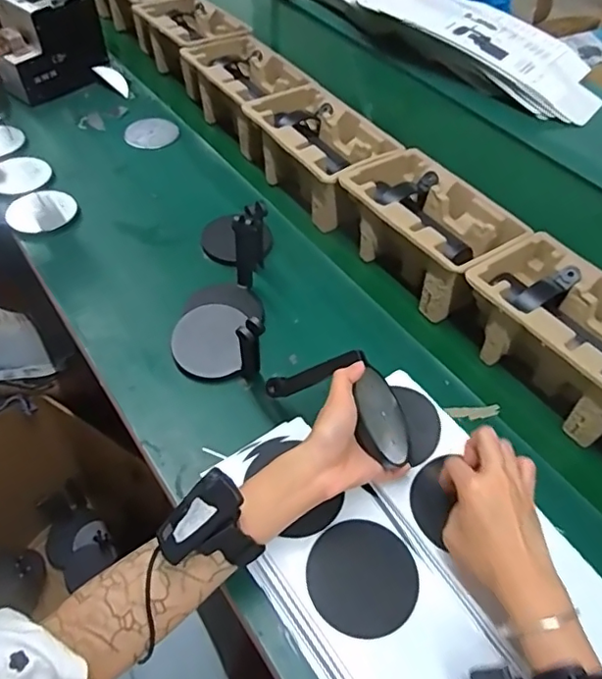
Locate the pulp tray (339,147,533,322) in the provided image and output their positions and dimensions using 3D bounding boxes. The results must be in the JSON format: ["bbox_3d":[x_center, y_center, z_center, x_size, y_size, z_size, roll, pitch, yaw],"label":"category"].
[{"bbox_3d":[0.165,-0.152,0.743,0.144,0.092,0.232,-32,61,-25],"label":"pulp tray"}]

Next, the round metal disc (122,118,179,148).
[{"bbox_3d":[-0.262,-0.363,0.958,0.089,0.005,0.094,2,53,-3],"label":"round metal disc"}]

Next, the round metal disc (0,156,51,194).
[{"bbox_3d":[-0.446,-0.259,0.855,0.090,0.013,0.090,2,53,-3],"label":"round metal disc"}]

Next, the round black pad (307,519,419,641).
[{"bbox_3d":[0.052,0.203,0.468,0.088,0.006,0.091,-4,58,7],"label":"round black pad"}]

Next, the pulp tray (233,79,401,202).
[{"bbox_3d":[0.021,-0.292,0.864,0.151,0.113,0.240,-28,60,-23],"label":"pulp tray"}]

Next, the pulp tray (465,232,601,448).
[{"bbox_3d":[0.306,-0.003,0.642,0.145,0.116,0.225,-28,60,-23],"label":"pulp tray"}]

